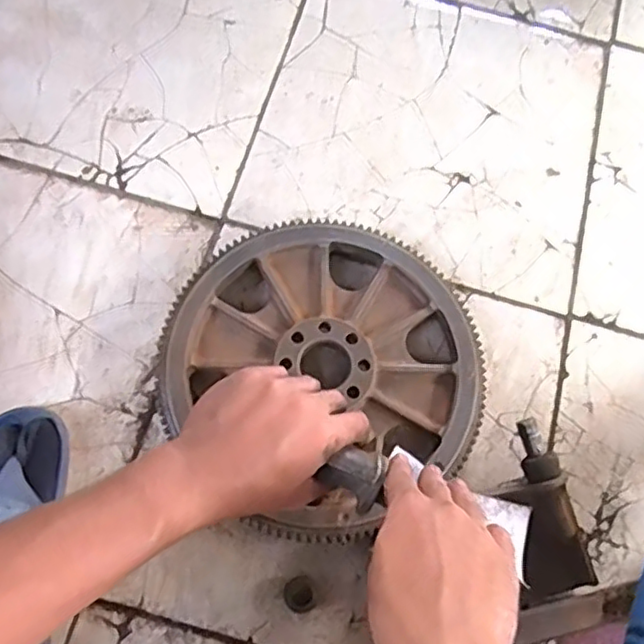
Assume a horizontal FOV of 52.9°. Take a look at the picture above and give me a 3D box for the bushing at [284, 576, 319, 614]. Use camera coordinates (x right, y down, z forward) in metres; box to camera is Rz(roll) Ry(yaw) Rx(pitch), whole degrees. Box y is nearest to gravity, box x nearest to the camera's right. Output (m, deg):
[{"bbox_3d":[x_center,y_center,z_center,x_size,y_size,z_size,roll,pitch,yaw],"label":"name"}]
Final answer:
[{"bbox_3d":[-0.019,0.253,0.600,0.030,0.016,0.030,1,71,-2],"label":"bushing"}]

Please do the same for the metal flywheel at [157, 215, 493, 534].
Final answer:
[{"bbox_3d":[0.004,0.041,0.657,0.294,0.051,0.308,-31,75,-12],"label":"metal flywheel"}]

